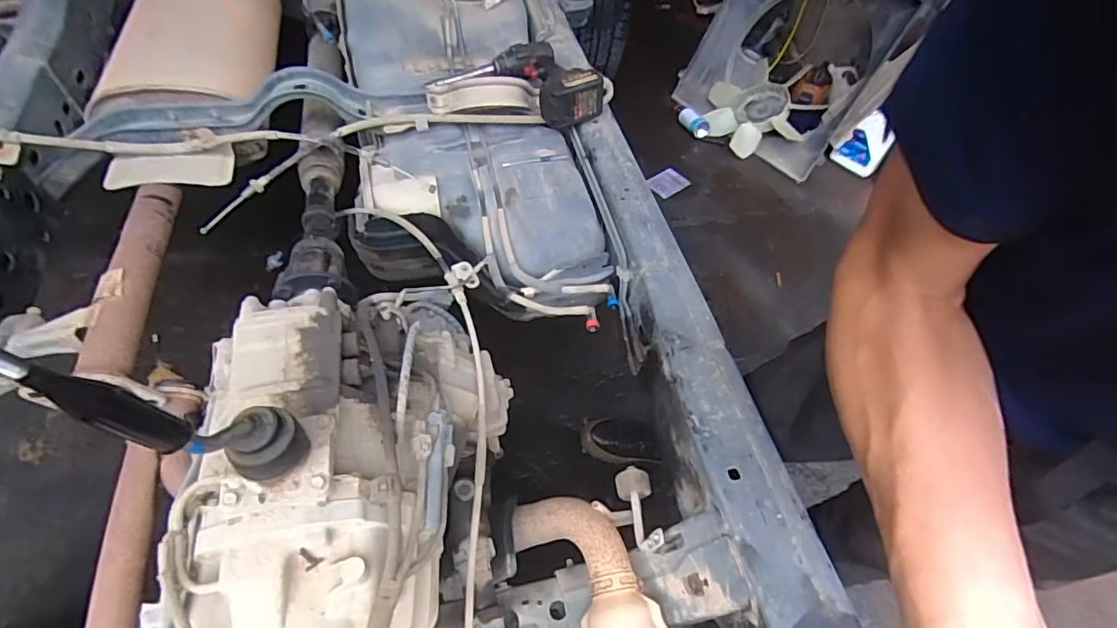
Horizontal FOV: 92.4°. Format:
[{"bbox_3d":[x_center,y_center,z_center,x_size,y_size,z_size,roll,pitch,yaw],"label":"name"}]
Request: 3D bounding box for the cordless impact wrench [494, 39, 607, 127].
[{"bbox_3d":[-0.024,-0.474,1.072,0.134,0.082,0.238,-24,58,-22],"label":"cordless impact wrench"}]

